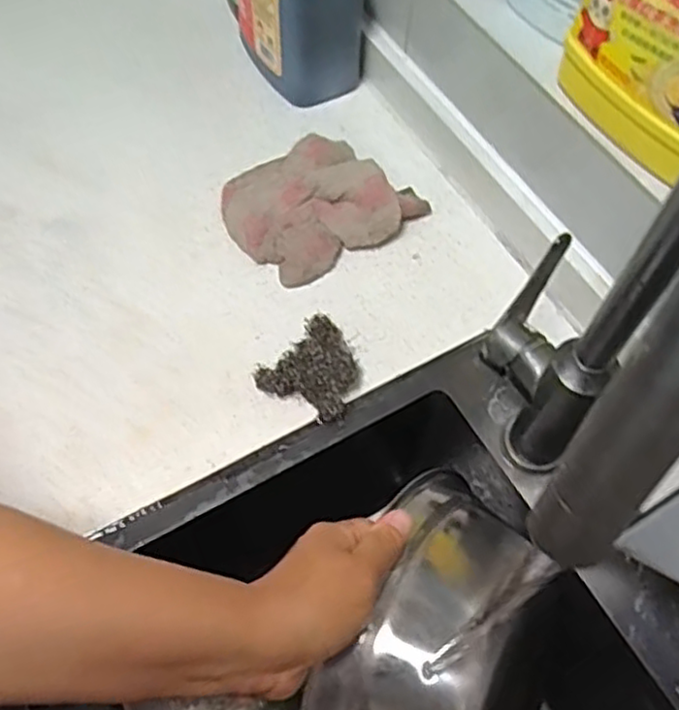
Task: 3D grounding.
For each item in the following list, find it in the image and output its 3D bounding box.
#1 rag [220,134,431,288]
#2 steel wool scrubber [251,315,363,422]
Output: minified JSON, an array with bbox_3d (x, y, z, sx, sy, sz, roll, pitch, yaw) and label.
[{"bbox_3d":[-0.021,-0.140,0.608,0.154,0.035,0.133,-34,68,-19],"label":"rag"},{"bbox_3d":[-0.017,0.004,0.535,0.071,0.028,0.074,25,63,10],"label":"steel wool scrubber"}]

